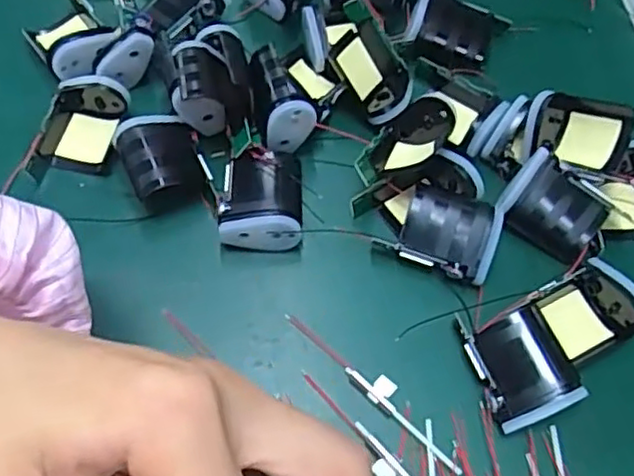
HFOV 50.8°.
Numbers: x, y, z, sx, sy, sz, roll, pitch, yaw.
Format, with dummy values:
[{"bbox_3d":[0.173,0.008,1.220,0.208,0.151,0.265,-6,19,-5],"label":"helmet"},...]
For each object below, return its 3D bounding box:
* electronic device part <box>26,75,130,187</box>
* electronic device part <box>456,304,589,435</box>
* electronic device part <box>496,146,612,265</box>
[{"bbox_3d":[-0.113,-0.053,0.314,0.039,0.018,0.046,5,62,1],"label":"electronic device part"},{"bbox_3d":[0.082,0.052,0.269,0.031,0.024,0.043,-17,64,-10],"label":"electronic device part"},{"bbox_3d":[0.106,-0.013,0.300,0.044,0.026,0.029,34,66,15],"label":"electronic device part"}]

